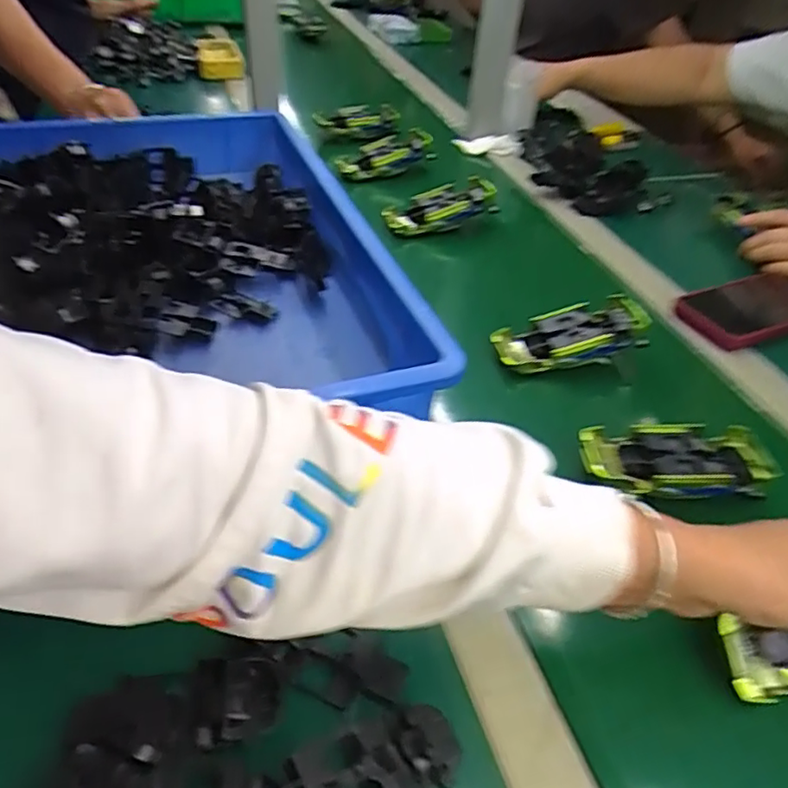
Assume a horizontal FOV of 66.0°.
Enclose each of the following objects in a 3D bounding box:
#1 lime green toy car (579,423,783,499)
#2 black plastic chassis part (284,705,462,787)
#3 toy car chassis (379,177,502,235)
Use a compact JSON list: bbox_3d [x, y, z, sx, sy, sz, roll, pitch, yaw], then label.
[{"bbox_3d":[0.212,0.049,0.451,0.143,0.023,0.058,2,42,-3],"label":"lime green toy car"},{"bbox_3d":[-0.014,0.178,0.281,0.095,0.018,0.044,-7,42,-33],"label":"black plastic chassis part"},{"bbox_3d":[0.055,-0.232,0.755,0.137,0.034,0.058,-17,45,-3],"label":"toy car chassis"}]

